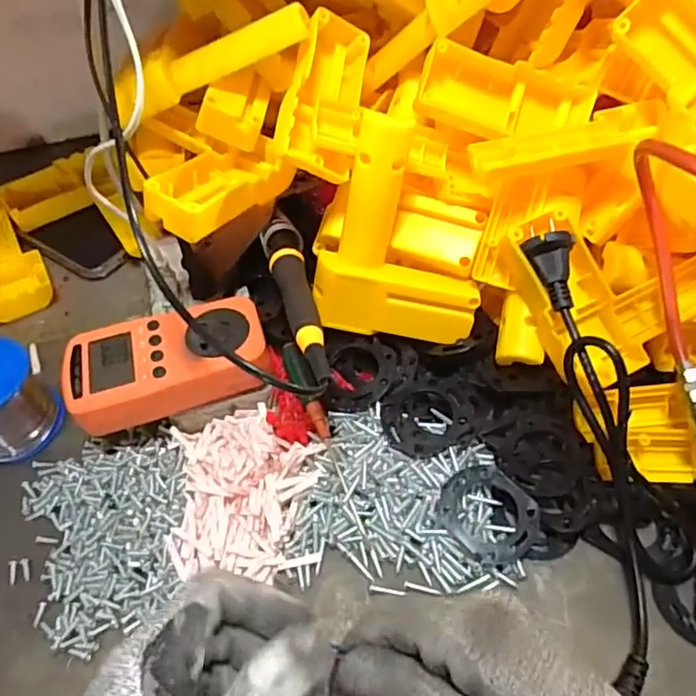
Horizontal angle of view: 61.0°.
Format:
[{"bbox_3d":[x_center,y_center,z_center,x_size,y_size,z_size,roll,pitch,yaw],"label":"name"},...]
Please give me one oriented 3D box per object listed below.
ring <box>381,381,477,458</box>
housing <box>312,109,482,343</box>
[{"bbox_3d":[0.052,0.045,0.391,0.058,0.010,0.049,-29,68,-5],"label":"ring"},{"bbox_3d":[0.043,-0.076,0.406,0.110,0.137,0.050,17,24,-5],"label":"housing"}]

